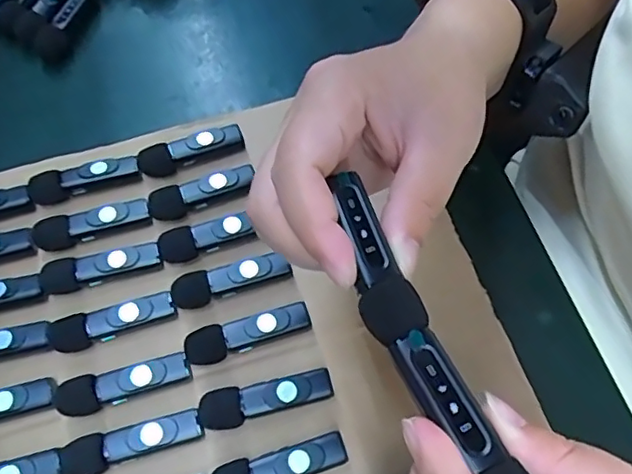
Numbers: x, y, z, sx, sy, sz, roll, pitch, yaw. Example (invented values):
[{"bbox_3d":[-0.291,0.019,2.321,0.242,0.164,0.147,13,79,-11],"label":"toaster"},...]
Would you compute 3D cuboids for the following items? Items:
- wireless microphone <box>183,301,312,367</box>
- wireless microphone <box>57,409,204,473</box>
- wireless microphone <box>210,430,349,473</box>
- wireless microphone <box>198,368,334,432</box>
[{"bbox_3d":[-0.036,0.051,0.306,0.066,0.019,0.017,-21,64,-5],"label":"wireless microphone"},{"bbox_3d":[-0.089,0.100,0.282,0.067,0.017,0.017,-18,64,-3],"label":"wireless microphone"},{"bbox_3d":[-0.018,0.111,0.276,0.065,0.018,0.018,-17,64,-3],"label":"wireless microphone"},{"bbox_3d":[-0.024,0.082,0.291,0.065,0.017,0.018,-13,64,-1],"label":"wireless microphone"}]

